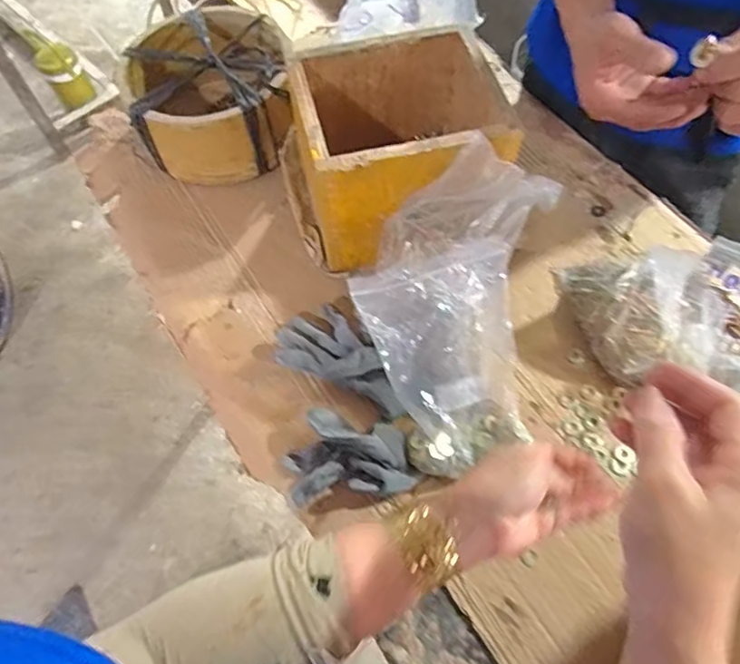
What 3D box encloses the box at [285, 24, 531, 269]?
[{"bbox_3d":[0.019,-0.204,0.637,0.211,0.164,0.181,-10,62,-6],"label":"box"}]

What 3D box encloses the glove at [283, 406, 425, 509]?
[{"bbox_3d":[-0.021,0.120,0.549,0.120,0.042,0.082,-5,62,-3],"label":"glove"}]

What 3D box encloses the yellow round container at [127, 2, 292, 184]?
[{"bbox_3d":[-0.208,-0.309,0.738,0.201,0.109,0.213,-10,62,-6],"label":"yellow round container"}]

